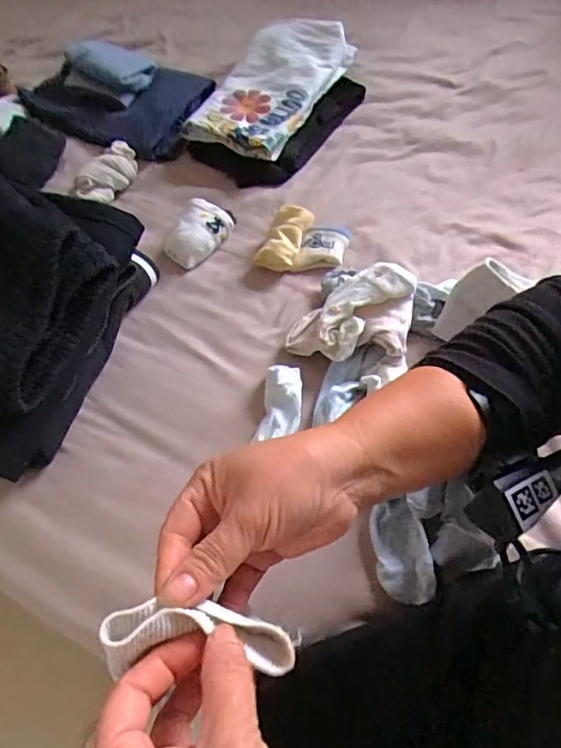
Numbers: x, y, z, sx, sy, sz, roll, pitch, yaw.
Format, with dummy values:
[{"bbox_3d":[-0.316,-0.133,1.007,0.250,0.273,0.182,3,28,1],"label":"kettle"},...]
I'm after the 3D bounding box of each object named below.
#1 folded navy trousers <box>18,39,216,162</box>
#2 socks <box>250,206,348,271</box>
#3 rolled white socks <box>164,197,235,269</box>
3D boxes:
[{"bbox_3d":[-0.237,-0.397,0.719,0.244,0.059,0.163,15,69,9],"label":"folded navy trousers"},{"bbox_3d":[0.026,-0.155,0.600,0.100,0.042,0.068,11,65,8],"label":"socks"},{"bbox_3d":[-0.098,-0.170,0.624,0.052,0.034,0.083,31,68,18],"label":"rolled white socks"}]

